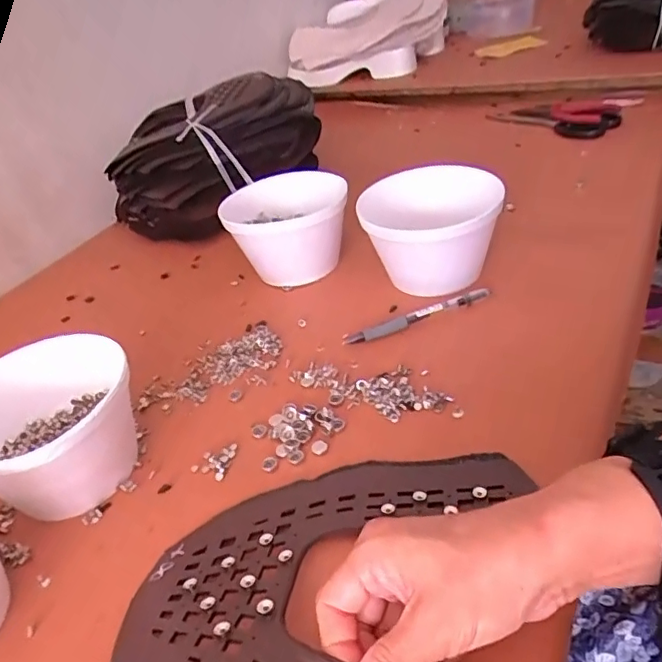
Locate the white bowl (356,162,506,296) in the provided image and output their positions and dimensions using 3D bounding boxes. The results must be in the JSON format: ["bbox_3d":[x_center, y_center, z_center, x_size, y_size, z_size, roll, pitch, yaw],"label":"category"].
[{"bbox_3d":[0.088,-0.089,0.512,0.112,0.094,0.112,-5,33,4],"label":"white bowl"}]

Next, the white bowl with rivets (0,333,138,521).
[{"bbox_3d":[-0.194,0.072,0.401,0.112,0.077,0.121,15,44,34],"label":"white bowl with rivets"}]

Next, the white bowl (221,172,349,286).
[{"bbox_3d":[-0.042,-0.099,0.581,0.128,0.083,0.118,-7,36,8],"label":"white bowl"}]

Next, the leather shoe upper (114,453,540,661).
[{"bbox_3d":[0.011,0.124,0.294,0.226,0.043,0.198,7,35,22],"label":"leather shoe upper"}]

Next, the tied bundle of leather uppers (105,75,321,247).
[{"bbox_3d":[-0.149,-0.220,0.723,0.256,0.147,0.170,-4,36,13],"label":"tied bundle of leather uppers"}]

